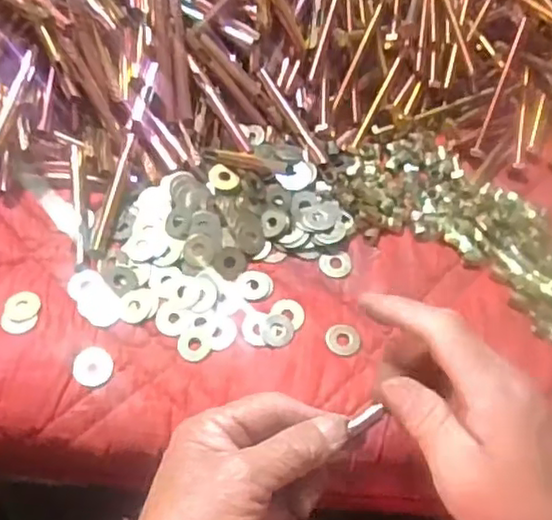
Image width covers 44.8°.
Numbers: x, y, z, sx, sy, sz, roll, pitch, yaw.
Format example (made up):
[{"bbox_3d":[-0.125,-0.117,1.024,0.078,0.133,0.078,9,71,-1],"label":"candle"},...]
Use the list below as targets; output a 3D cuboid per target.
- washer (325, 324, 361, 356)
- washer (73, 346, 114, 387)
[{"bbox_3d":[0.044,0.052,0.434,0.023,0.004,0.021,1,61,-2],"label":"washer"},{"bbox_3d":[-0.112,0.065,0.412,0.023,0.005,0.025,1,61,-2],"label":"washer"}]

